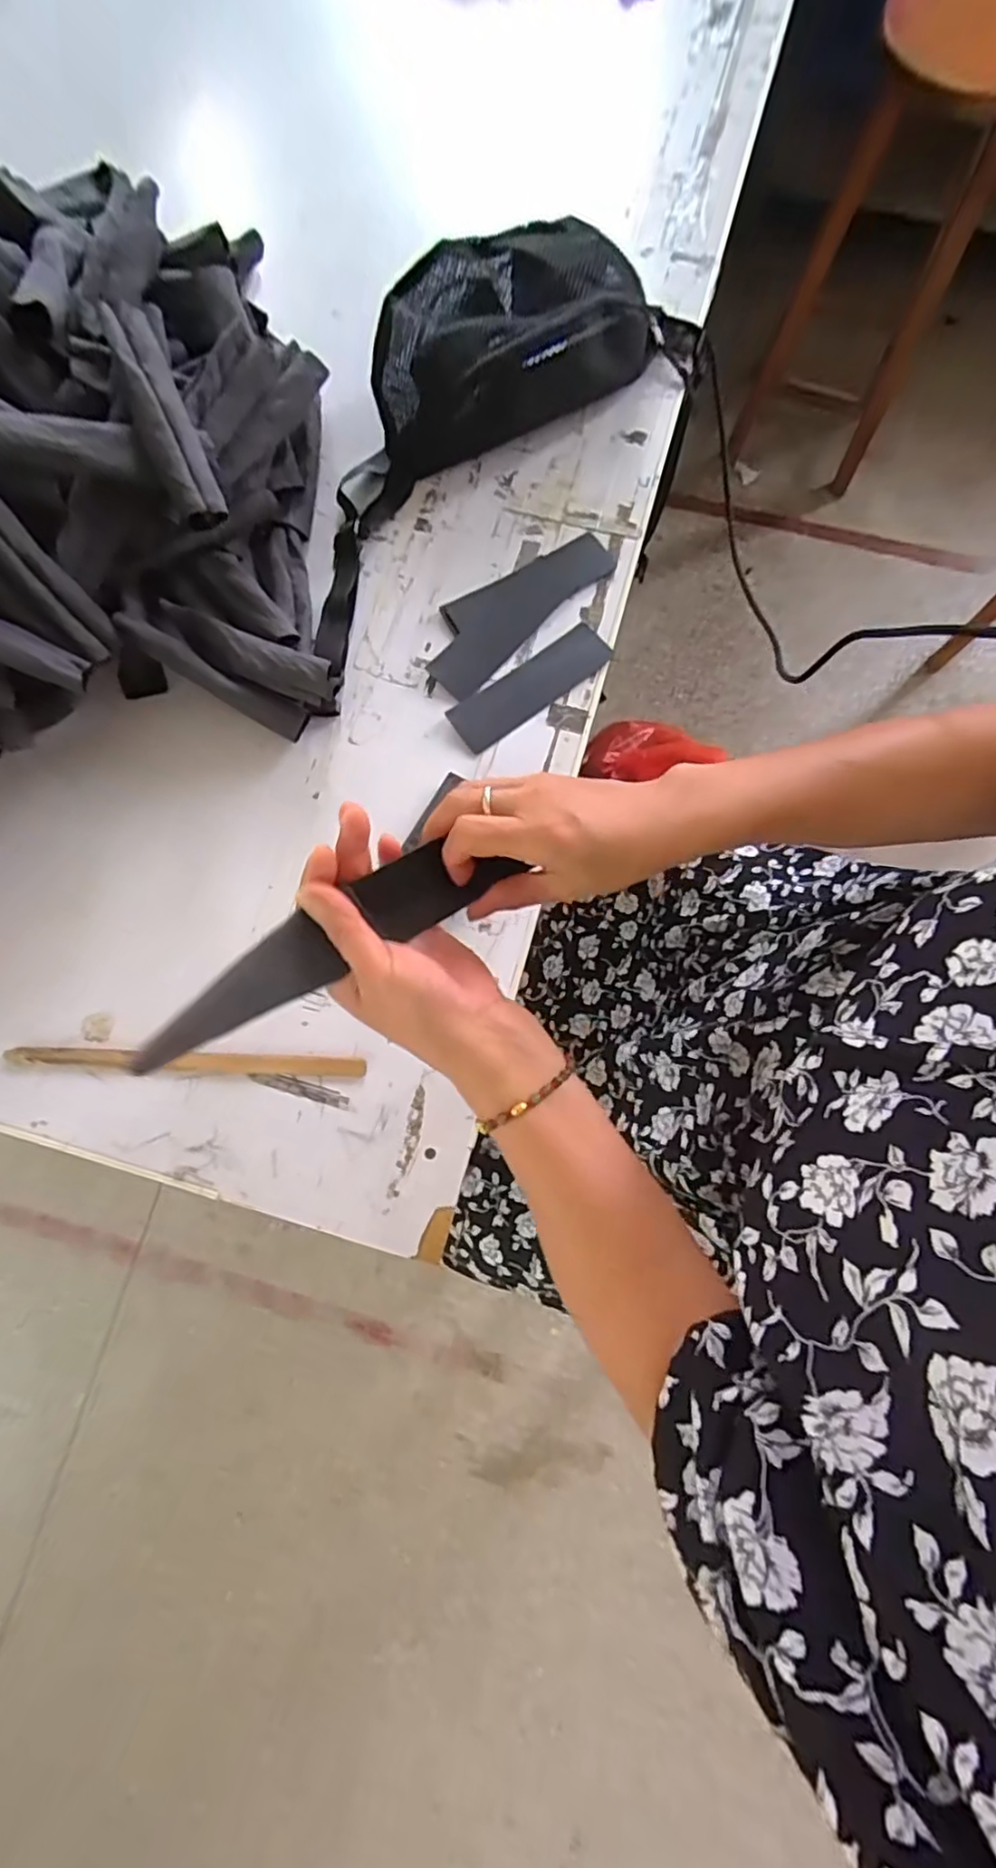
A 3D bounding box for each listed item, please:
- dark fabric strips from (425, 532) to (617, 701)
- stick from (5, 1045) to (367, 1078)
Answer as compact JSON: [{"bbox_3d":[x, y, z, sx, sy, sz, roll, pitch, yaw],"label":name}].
[{"bbox_3d":[0.014,-0.284,0.545,0.190,0.006,0.066,-44,81,-7],"label":"dark fabric strips"},{"bbox_3d":[-0.234,0.096,0.475,0.266,0.009,0.017,2,79,1],"label":"stick"}]

